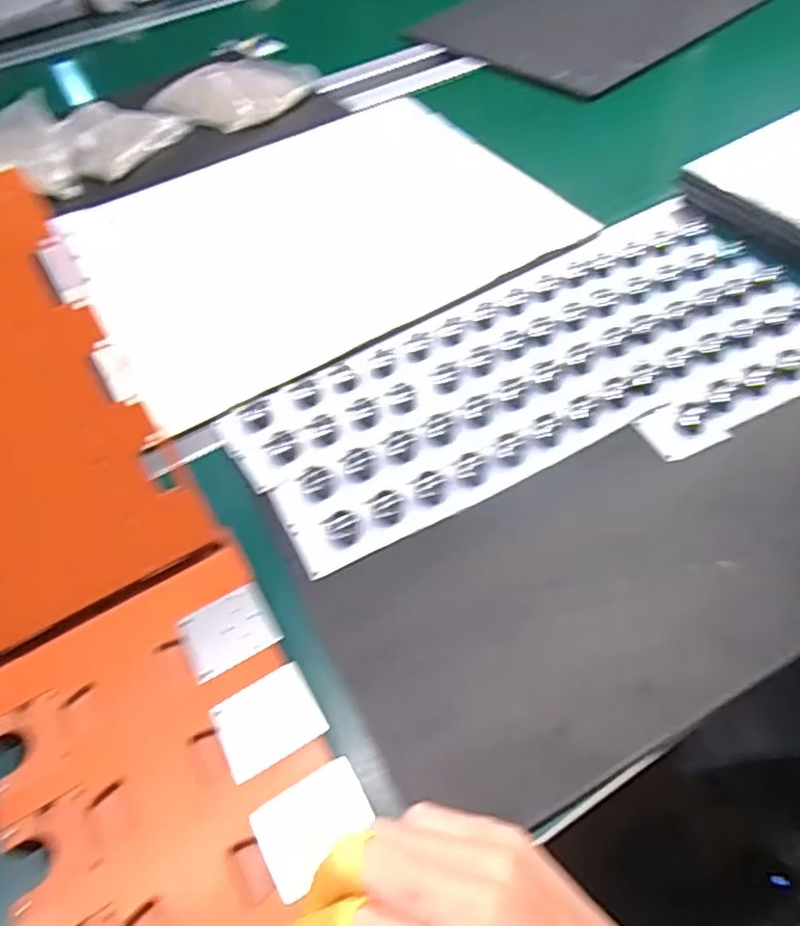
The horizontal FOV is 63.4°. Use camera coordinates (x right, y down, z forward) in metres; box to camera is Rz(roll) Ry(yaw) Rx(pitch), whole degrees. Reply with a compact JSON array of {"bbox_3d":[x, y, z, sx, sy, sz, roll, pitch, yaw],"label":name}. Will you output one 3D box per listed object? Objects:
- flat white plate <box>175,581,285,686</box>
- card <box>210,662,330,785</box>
[{"bbox_3d":[-0.101,0.099,0.383,0.051,0.004,0.043,-26,55,-14],"label":"flat white plate"},{"bbox_3d":[-0.071,0.137,0.348,0.053,0.008,0.044,-27,55,-15],"label":"card"}]

